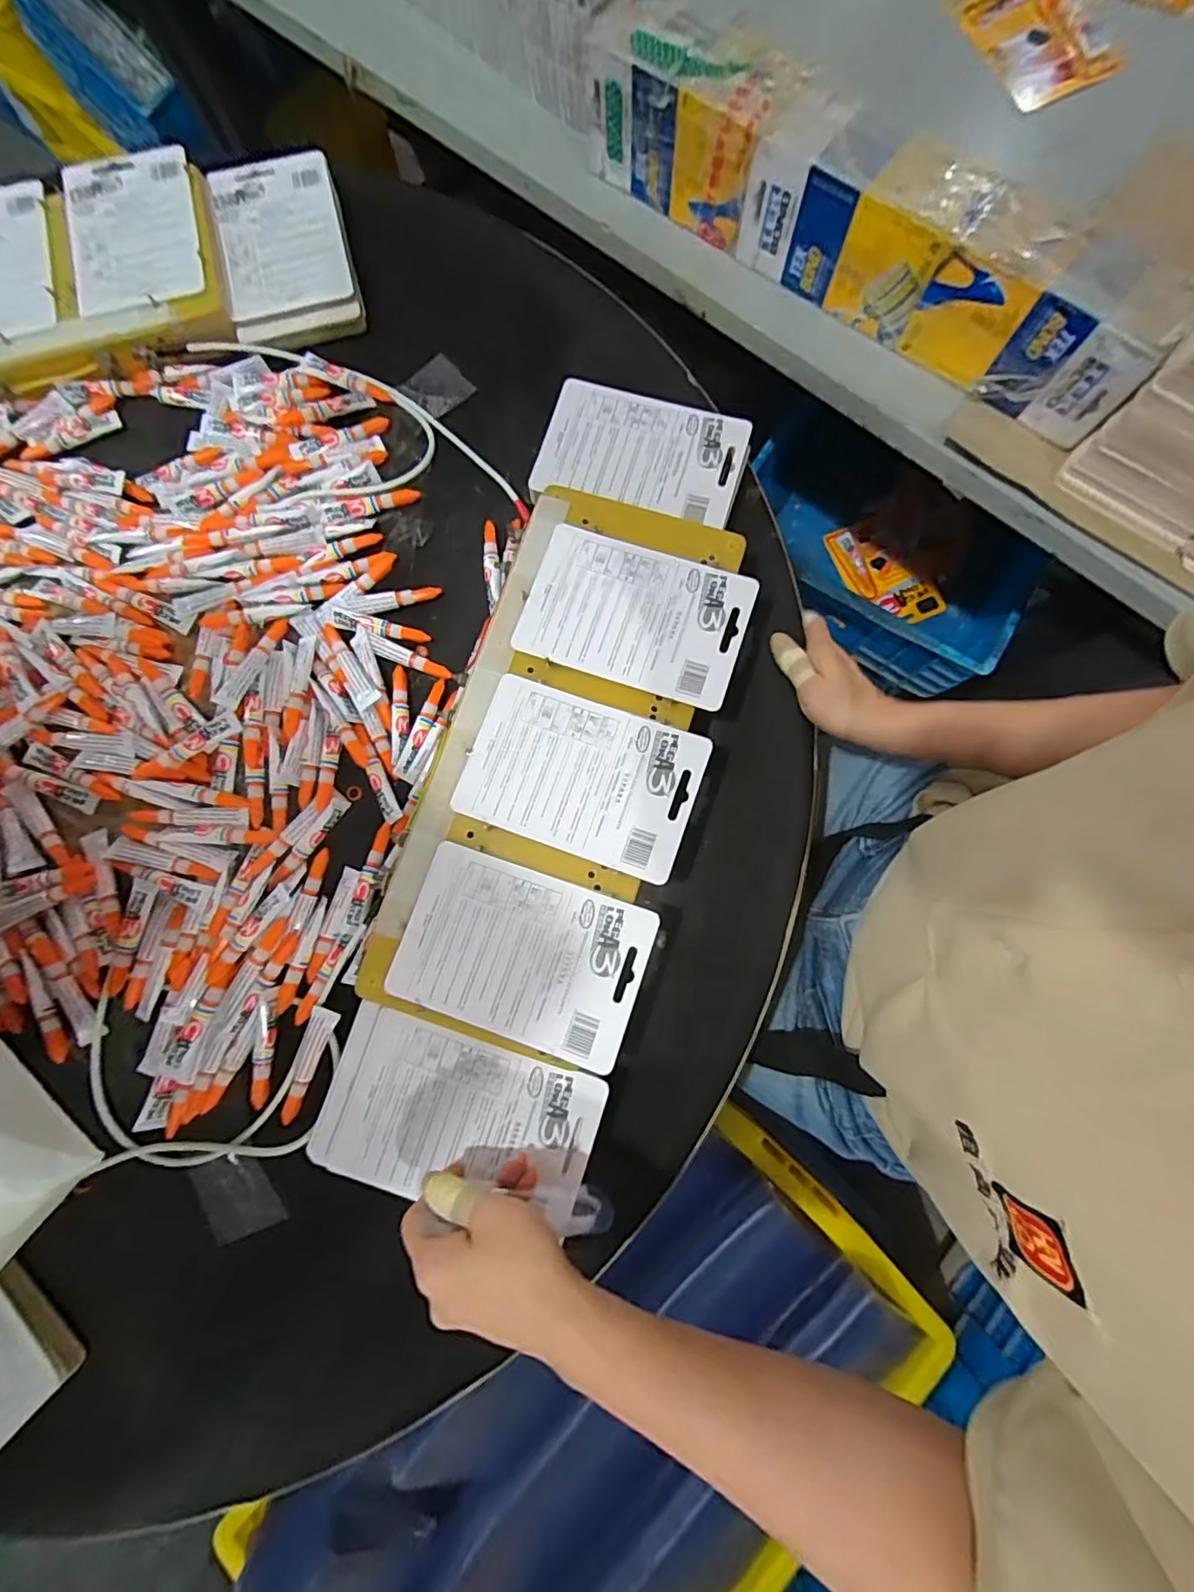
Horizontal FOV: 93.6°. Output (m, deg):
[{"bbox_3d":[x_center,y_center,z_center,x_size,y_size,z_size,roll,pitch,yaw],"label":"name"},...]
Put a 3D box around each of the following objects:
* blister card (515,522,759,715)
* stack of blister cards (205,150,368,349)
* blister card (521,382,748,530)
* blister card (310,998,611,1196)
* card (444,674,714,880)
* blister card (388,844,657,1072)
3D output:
[{"bbox_3d":[0.029,-0.140,0.431,0.164,0.005,0.114,18,80,4],"label":"blister card"},{"bbox_3d":[-0.295,-0.517,0.532,0.116,0.022,0.200,-14,80,-2],"label":"stack of blister cards"},{"bbox_3d":[0.039,-0.293,0.488,0.168,0.022,0.108,15,80,4],"label":"blister card"},{"bbox_3d":[-0.094,0.219,0.377,0.179,0.008,0.110,17,80,4],"label":"blister card"},{"bbox_3d":[-0.011,-0.016,0.409,0.163,0.005,0.112,19,80,4],"label":"card"},{"bbox_3d":[-0.051,0.108,0.388,0.164,0.004,0.111,18,80,5],"label":"blister card"}]

